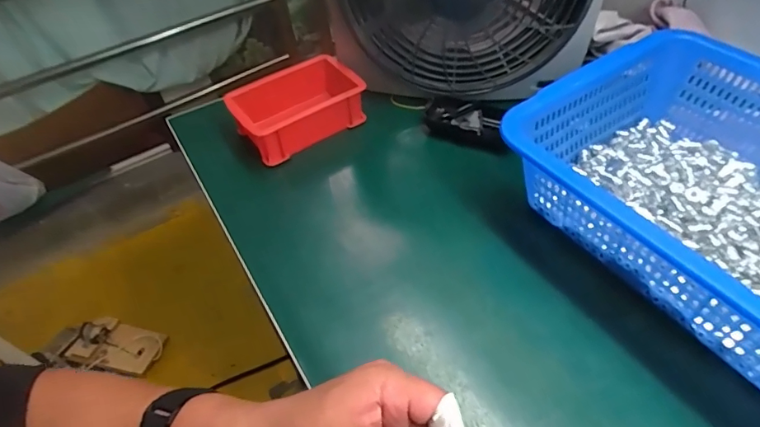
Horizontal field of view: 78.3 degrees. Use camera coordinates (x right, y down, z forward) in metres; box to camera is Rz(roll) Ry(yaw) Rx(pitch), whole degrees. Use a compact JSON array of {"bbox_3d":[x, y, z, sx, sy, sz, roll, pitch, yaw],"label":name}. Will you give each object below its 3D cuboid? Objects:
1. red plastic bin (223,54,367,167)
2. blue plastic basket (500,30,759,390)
[{"bbox_3d":[-0.101,-0.124,0.577,0.150,0.069,0.094,-29,53,-19],"label":"red plastic bin"},{"bbox_3d":[0.298,-0.011,0.387,0.271,0.097,0.329,-29,53,-19],"label":"blue plastic basket"}]

